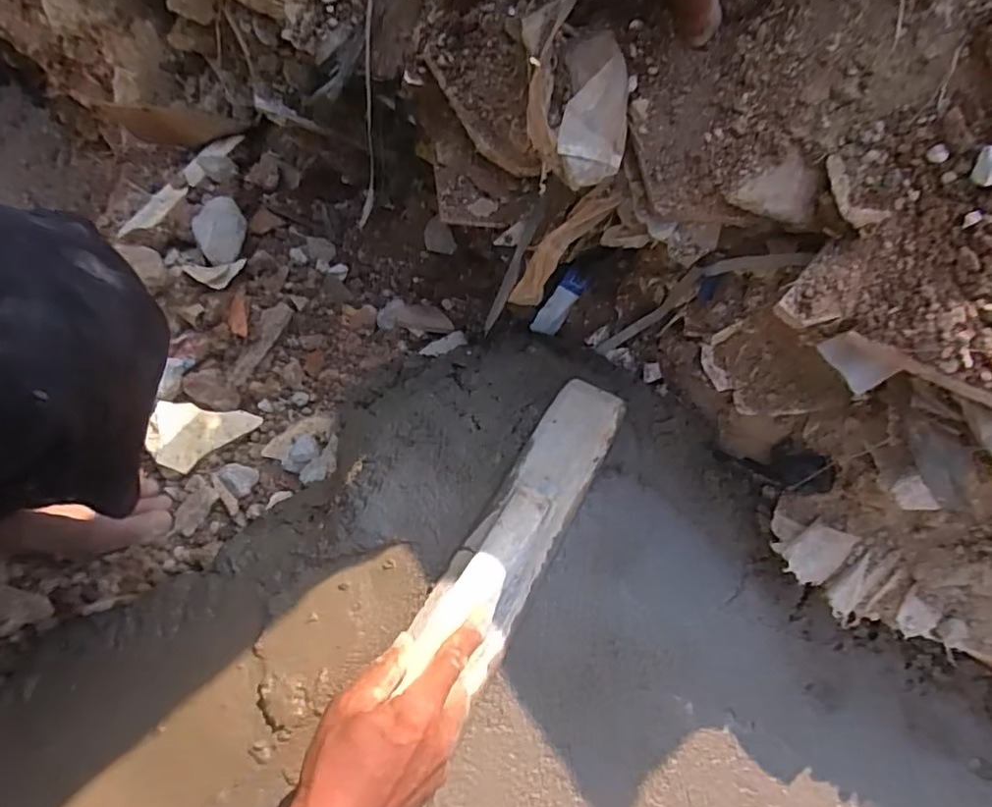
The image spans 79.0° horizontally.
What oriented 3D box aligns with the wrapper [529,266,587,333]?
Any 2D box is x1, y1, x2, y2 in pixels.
[{"bbox_3d":[0.064,-0.096,0.569,0.030,0.076,0.009,11,41,-29],"label":"wrapper"}]

